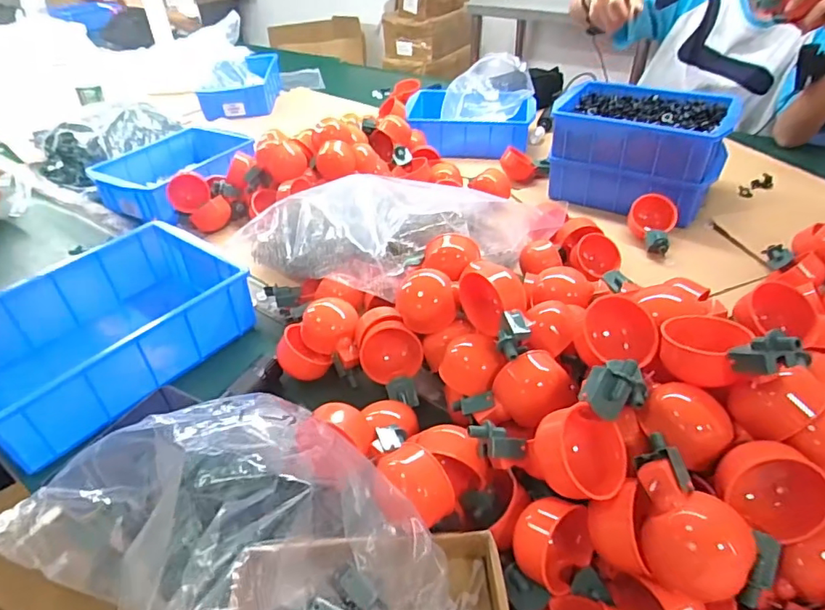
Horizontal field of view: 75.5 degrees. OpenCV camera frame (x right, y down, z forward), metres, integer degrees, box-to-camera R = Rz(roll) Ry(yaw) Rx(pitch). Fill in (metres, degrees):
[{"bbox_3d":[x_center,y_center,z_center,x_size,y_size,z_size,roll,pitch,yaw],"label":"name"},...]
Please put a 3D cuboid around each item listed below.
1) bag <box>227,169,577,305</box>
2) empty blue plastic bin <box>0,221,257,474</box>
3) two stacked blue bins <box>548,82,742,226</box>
[{"bbox_3d":[-0.017,-0.097,0.681,0.429,0.092,0.201,-1,39,2],"label":"bag"},{"bbox_3d":[-0.359,0.037,0.624,0.204,0.104,0.289,25,46,30],"label":"empty blue plastic bin"},{"bbox_3d":[0.367,-0.260,0.869,0.252,0.137,0.183,24,46,29],"label":"two stacked blue bins"}]

